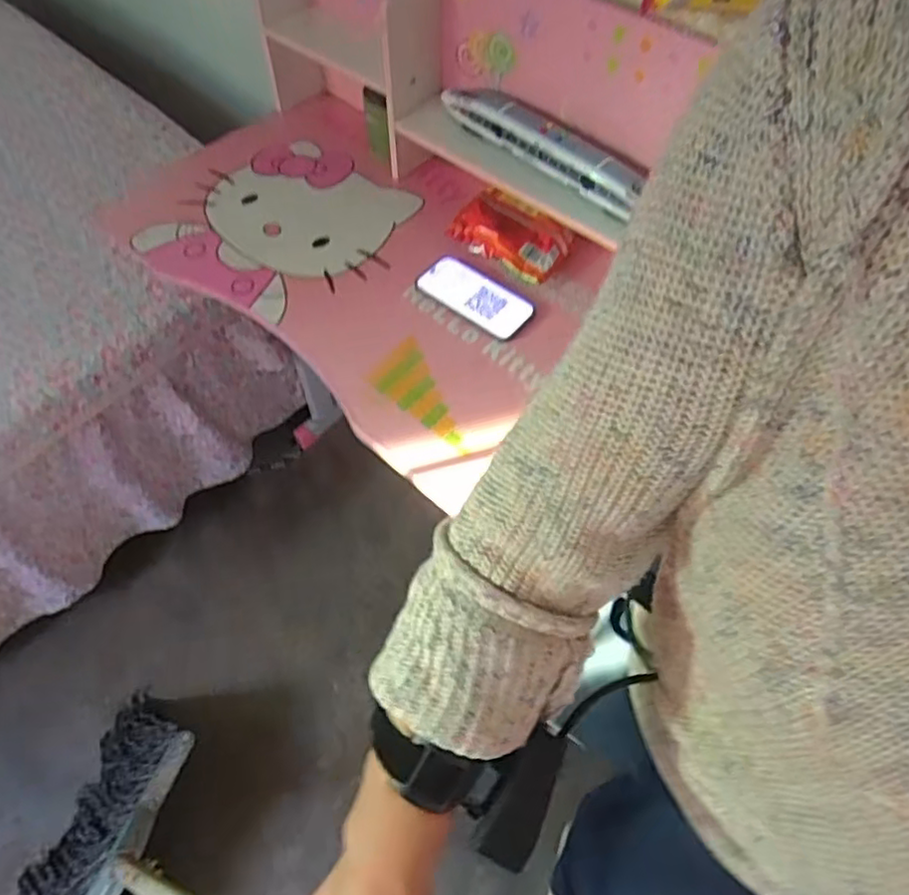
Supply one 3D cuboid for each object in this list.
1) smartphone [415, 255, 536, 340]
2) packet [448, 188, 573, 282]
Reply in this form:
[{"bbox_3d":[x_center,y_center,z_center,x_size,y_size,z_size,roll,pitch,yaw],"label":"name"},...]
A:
[{"bbox_3d":[0.028,-0.211,0.922,0.168,0.016,0.078,33,64,19],"label":"smartphone"},{"bbox_3d":[0.083,-0.309,0.961,0.161,0.053,0.093,31,63,19],"label":"packet"}]

